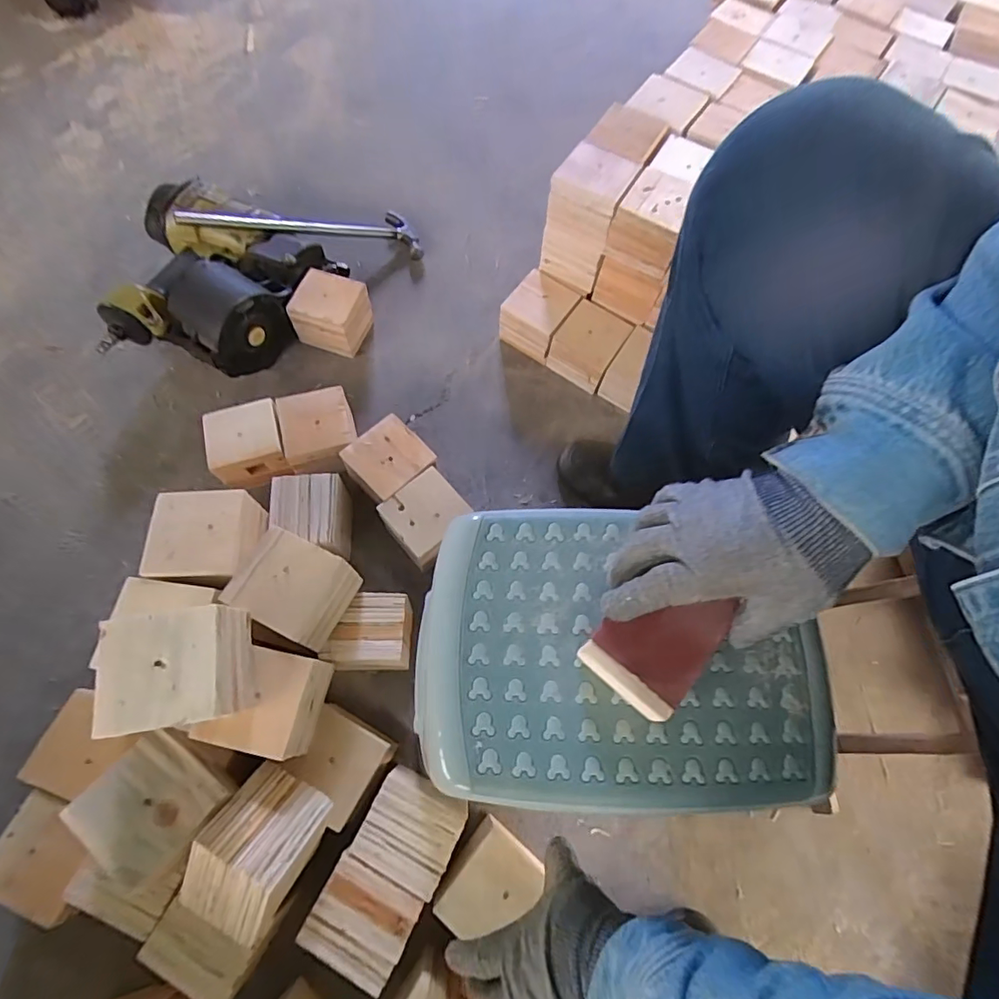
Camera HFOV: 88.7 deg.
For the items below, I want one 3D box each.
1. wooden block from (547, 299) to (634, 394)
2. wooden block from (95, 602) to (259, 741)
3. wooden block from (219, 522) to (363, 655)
[{"bbox_3d":[0.141,-0.241,0.810,0.090,0.094,0.094,33,72,9],"label":"wooden block"},{"bbox_3d":[-0.277,0.149,0.452,0.098,0.081,0.099,-8,69,-7],"label":"wooden block"},{"bbox_3d":[-0.221,0.094,0.555,0.106,0.072,0.093,24,69,6],"label":"wooden block"}]

